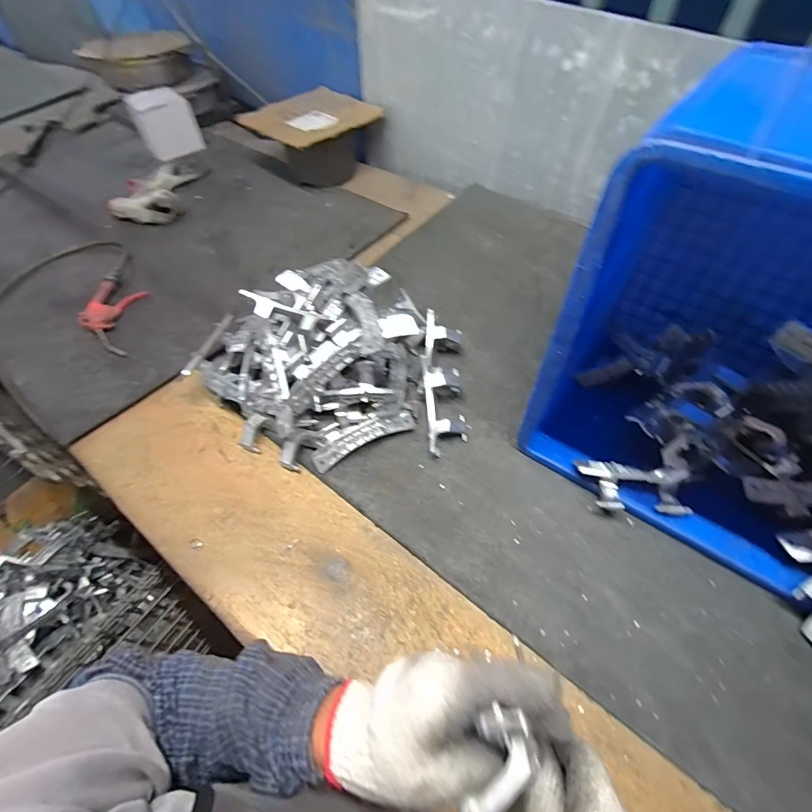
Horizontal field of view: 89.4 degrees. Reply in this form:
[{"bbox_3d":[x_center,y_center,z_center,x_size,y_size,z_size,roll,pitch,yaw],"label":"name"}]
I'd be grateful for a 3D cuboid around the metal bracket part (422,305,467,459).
[{"bbox_3d":[0.058,-0.038,0.640,0.067,0.063,0.233,0,54,2],"label":"metal bracket part"}]

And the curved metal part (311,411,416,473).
[{"bbox_3d":[-0.062,0.044,0.592,0.152,0.016,0.040,-25,100,-15],"label":"curved metal part"}]

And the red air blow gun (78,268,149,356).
[{"bbox_3d":[-0.550,-0.194,0.778,0.085,0.026,0.242,-6,54,-3],"label":"red air blow gun"}]

